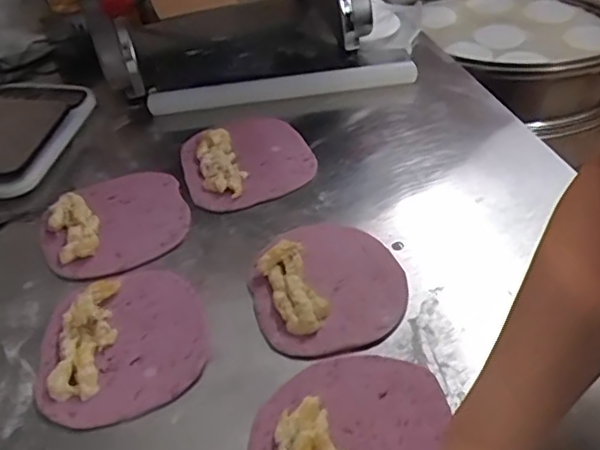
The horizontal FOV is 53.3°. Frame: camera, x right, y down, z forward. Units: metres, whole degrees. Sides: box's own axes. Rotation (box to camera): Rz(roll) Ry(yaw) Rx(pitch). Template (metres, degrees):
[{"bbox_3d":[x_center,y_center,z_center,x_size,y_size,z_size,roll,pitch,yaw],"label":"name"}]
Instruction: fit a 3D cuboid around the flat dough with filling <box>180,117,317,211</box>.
[{"bbox_3d":[-0.062,-0.082,0.649,0.133,0.022,0.153,-17,46,-12],"label":"flat dough with filling"}]

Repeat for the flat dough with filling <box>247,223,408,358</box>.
[{"bbox_3d":[0.022,0.043,0.513,0.127,0.022,0.135,-2,44,2],"label":"flat dough with filling"}]

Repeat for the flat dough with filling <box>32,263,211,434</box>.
[{"bbox_3d":[-0.146,0.088,0.486,0.131,0.022,0.140,-13,45,-8],"label":"flat dough with filling"}]

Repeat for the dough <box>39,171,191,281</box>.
[{"bbox_3d":[-0.182,-0.009,0.585,0.137,0.025,0.123,-18,46,-13],"label":"dough"}]

